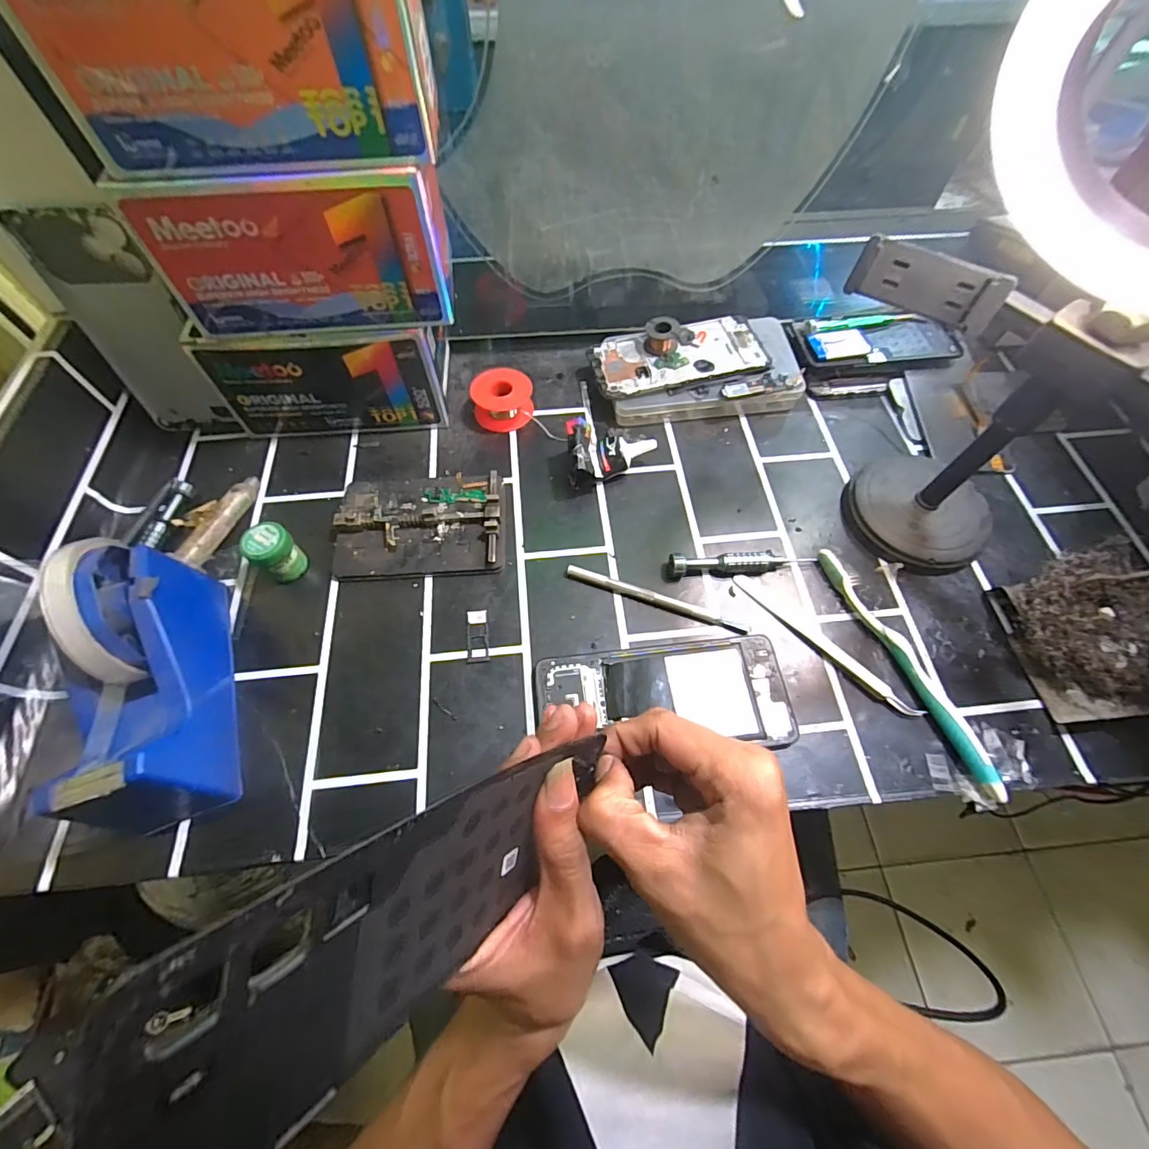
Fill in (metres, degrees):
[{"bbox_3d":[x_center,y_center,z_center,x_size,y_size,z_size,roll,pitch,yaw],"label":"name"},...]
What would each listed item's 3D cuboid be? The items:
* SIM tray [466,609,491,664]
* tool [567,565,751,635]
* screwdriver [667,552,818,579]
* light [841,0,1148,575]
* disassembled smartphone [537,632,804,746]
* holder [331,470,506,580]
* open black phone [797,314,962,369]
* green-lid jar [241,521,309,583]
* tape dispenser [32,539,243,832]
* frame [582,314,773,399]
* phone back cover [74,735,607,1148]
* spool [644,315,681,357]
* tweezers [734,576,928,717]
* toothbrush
[{"bbox_3d":[-0.069,0.043,0.354,0.016,0.004,0.040,-6,63,-3],"label":"SIM tray"},{"bbox_3d":[0.060,0.018,0.364,0.137,0.006,0.009,18,64,9],"label":"tool"},{"bbox_3d":[0.128,-0.010,0.375,0.112,0.015,0.017,-6,63,-3],"label":"screwdriver"},{"bbox_3d":[0.247,-0.098,0.251,0.213,0.319,0.134,18,64,9],"label":"light"},{"bbox_3d":[0.060,0.080,0.331,0.165,0.011,0.070,-4,63,-2],"label":"disassembled smartphone"},{"bbox_3d":[-0.121,-0.043,0.390,0.129,0.021,0.091,-3,63,-2],"label":"holder"},{"bbox_3d":[0.288,-0.226,0.473,0.149,0.012,0.065,-4,69,-3],"label":"open black phone"},{"bbox_3d":[-0.219,-0.016,0.363,0.028,0.044,0.030,0,63,0],"label":"green-lid jar"},{"bbox_3d":[-0.253,0.058,0.289,0.060,0.102,0.158,-13,64,-7],"label":"tape dispenser"},{"bbox_3d":[0.094,-0.200,0.452,0.154,0.005,0.075,-12,62,-2],"label":"frame"},{"bbox_3d":[-0.043,0.104,0.150,0.008,0.155,0.071,14,98,31],"label":"phone back cover"},{"bbox_3d":[0.080,-0.216,0.448,0.030,0.020,0.027,0,63,0],"label":"spool"},{"bbox_3d":[0.175,0.050,0.351,0.148,0.005,0.014,40,69,18],"label":"tweezers"},{"bbox_3d":[0.229,0.061,0.344,0.014,0.014,0.184,-20,64,-10],"label":"toothbrush"}]

